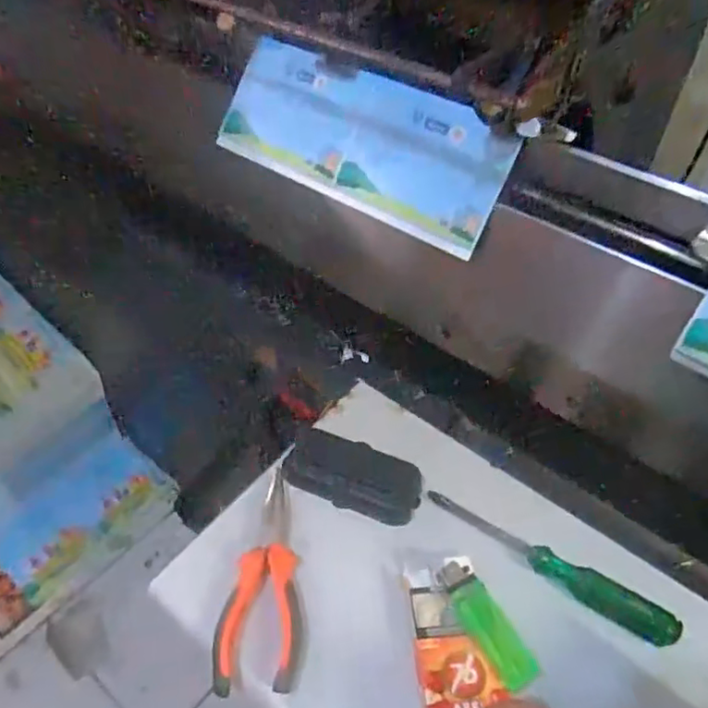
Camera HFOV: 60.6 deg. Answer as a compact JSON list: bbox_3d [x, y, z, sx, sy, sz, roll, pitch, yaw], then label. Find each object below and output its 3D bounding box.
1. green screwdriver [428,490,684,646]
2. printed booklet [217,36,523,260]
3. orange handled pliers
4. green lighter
[{"bbox_3d":[0.134,0.150,0.432,0.181,0.027,0.022,26,54,23],"label":"green screwdriver"},{"bbox_3d":[-0.001,-0.203,0.573,0.307,0.119,0.007,30,17,23],"label":"printed booklet"},{"bbox_3d":[-0.060,0.156,0.431,0.055,0.023,0.153,0,48,2],"label":"orange handled pliers"},{"bbox_3d":[0.086,0.172,0.393,0.027,0.012,0.083,-25,52,-19],"label":"green lighter"}]

